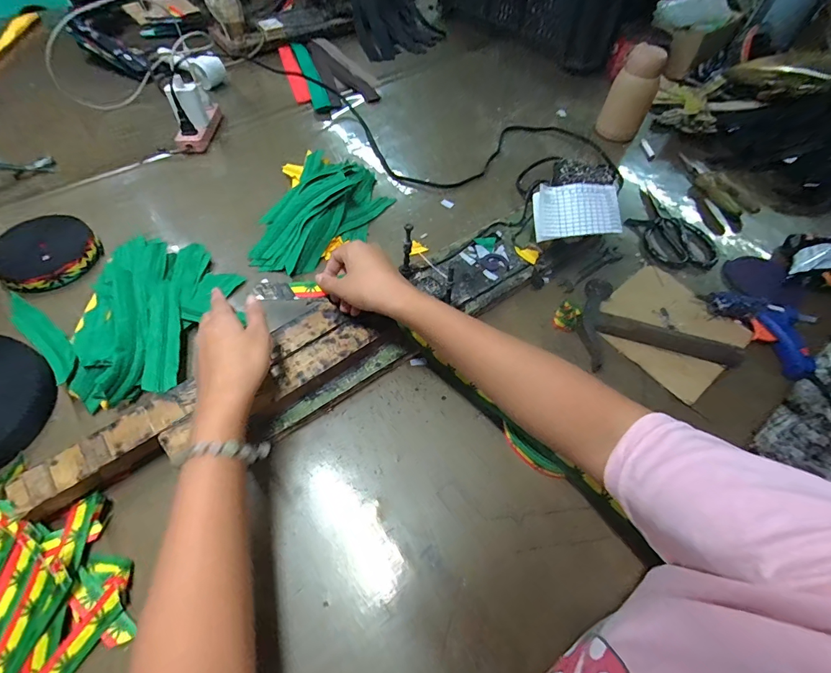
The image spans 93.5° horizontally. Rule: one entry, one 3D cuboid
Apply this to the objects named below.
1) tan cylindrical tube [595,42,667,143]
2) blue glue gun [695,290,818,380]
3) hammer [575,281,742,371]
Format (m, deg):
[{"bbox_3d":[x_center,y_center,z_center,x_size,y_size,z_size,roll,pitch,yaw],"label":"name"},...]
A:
[{"bbox_3d":[0.378,-0.421,0.685,0.075,0.132,0.082,26,59,15],"label":"tan cylindrical tube"},{"bbox_3d":[0.439,-0.021,0.484,0.091,0.025,0.130,-30,62,-21],"label":"blue glue gun"},{"bbox_3d":[0.290,0.000,0.466,0.179,0.023,0.108,17,57,9],"label":"hammer"}]

